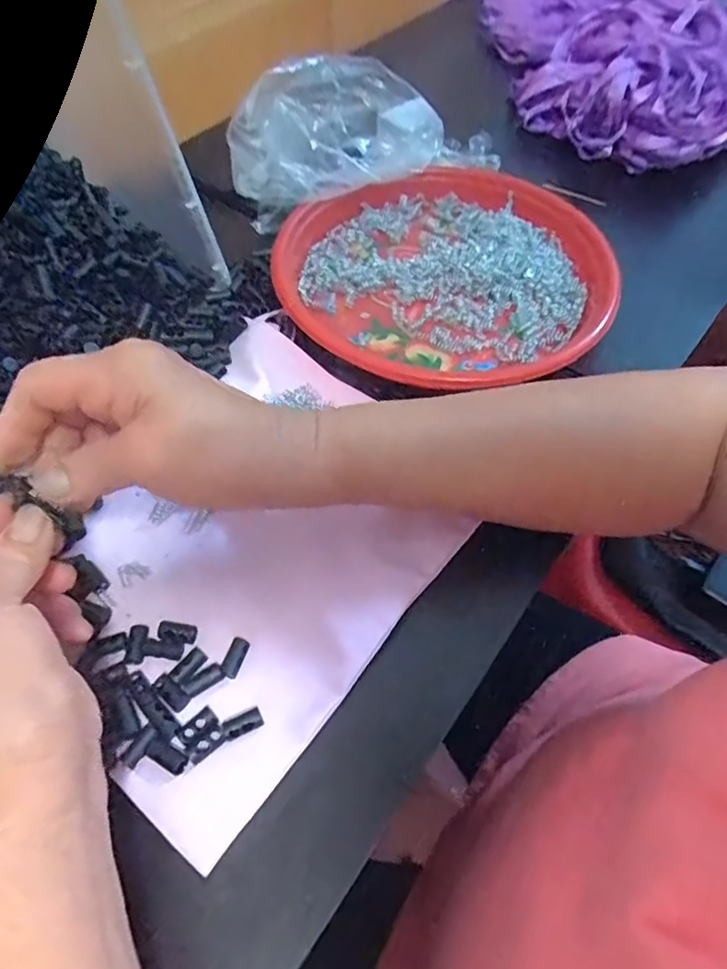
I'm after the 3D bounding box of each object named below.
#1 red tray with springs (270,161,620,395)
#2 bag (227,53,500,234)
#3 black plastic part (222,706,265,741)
[{"bbox_3d":[0.056,-0.157,0.419,0.232,0.026,0.224,-26,61,-15],"label":"red tray with springs"},{"bbox_3d":[-0.007,-0.290,0.464,0.202,0.080,0.097,-21,59,-12],"label":"bag"},{"bbox_3d":[-0.056,0.111,0.269,0.018,0.004,0.010,-21,60,-12],"label":"black plastic part"}]

